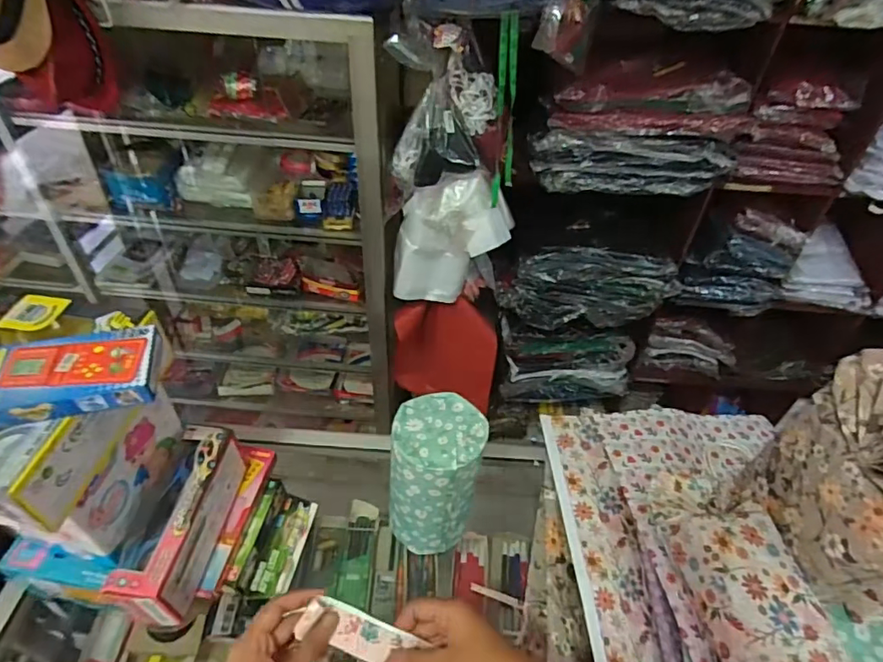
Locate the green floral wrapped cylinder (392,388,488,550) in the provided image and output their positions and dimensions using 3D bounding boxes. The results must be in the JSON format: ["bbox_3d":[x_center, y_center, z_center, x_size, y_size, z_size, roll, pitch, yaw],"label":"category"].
[{"bbox_3d":[-0.008,0.180,0.663,0.107,0.185,0.113,5,45,0],"label":"green floral wrapped cylinder"}]

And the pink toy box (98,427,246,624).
[{"bbox_3d":[-0.293,0.214,0.604,0.065,0.081,0.201,5,45,0],"label":"pink toy box"}]

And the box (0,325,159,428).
[{"bbox_3d":[-0.350,0.041,0.471,0.178,0.026,0.086,-9,46,-12],"label":"box"}]

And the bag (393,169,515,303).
[{"bbox_3d":[0.020,-0.196,1.189,0.254,0.326,0.101,2,45,-2],"label":"bag"}]

